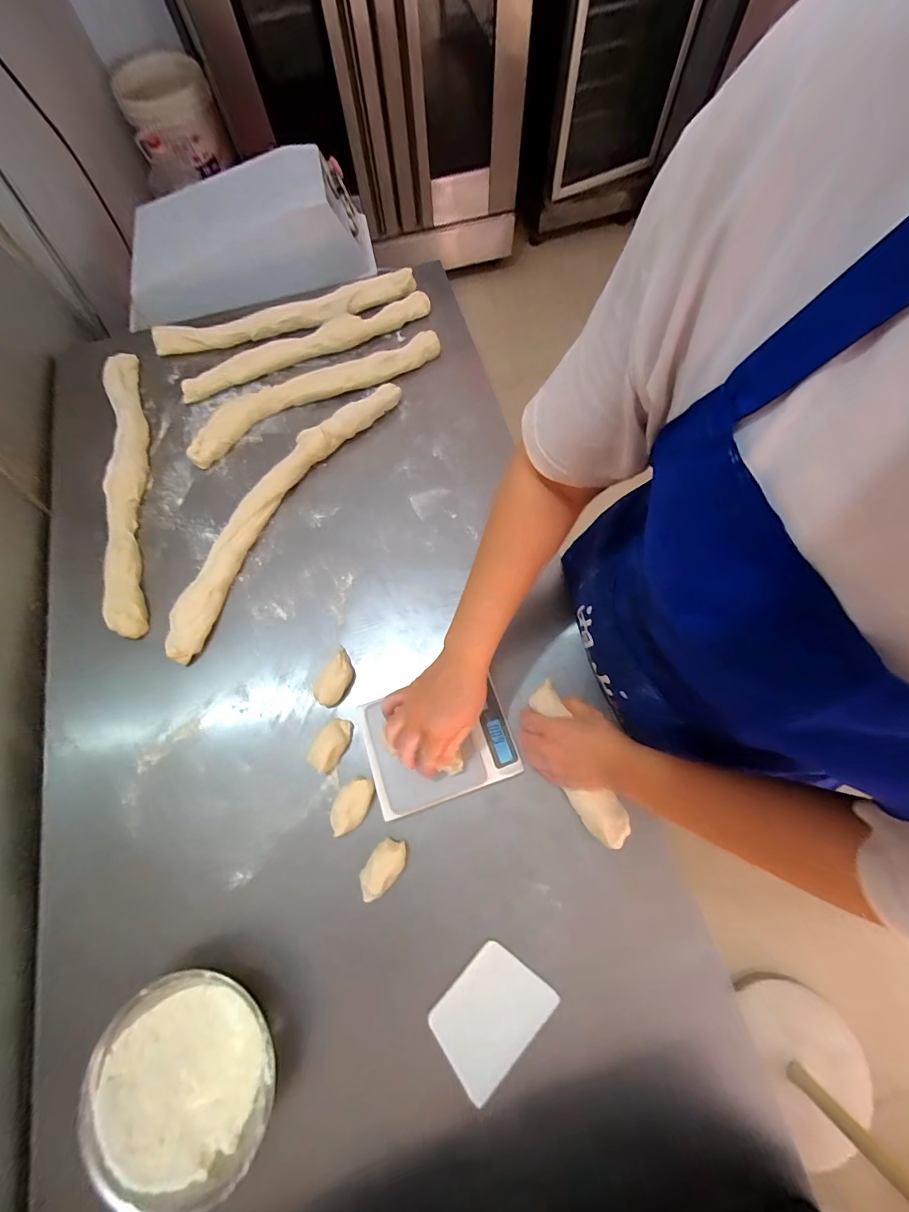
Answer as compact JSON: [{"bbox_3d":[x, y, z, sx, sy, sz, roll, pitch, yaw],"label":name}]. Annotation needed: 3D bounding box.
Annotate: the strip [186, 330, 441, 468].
[{"bbox_3d":[-0.247,-0.384,0.728,0.480,0.030,0.082,-30,73,-7],"label":"strip"}]

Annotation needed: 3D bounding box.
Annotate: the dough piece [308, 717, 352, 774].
[{"bbox_3d":[-0.165,0.183,0.548,0.041,0.028,0.066,28,75,11],"label":"dough piece"}]

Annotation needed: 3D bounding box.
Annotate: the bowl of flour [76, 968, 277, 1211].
[{"bbox_3d":[-0.277,0.492,0.430,0.184,0.064,0.168,-1,72,2],"label":"bowl of flour"}]

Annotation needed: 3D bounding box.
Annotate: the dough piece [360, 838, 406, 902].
[{"bbox_3d":[-0.088,0.317,0.494,0.040,0.028,0.068,35,76,12],"label":"dough piece"}]

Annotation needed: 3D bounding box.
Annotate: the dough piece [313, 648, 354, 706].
[{"bbox_3d":[-0.167,0.102,0.579,0.043,0.038,0.077,26,75,10],"label":"dough piece"}]

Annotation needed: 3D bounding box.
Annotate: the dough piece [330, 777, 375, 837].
[{"bbox_3d":[-0.130,0.253,0.522,0.039,0.030,0.073,29,75,11],"label":"dough piece"}]

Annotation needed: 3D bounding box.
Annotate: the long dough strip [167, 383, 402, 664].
[{"bbox_3d":[-0.281,-0.170,0.664,0.093,0.036,0.561,29,75,11],"label":"long dough strip"}]

